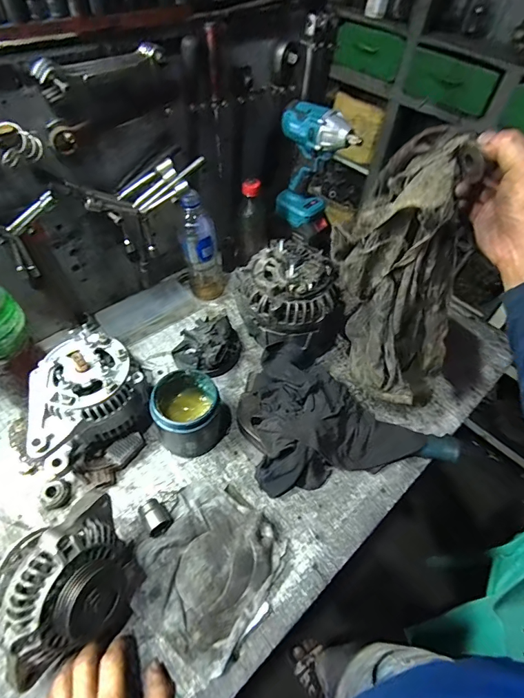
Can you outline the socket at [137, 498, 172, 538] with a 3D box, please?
[{"bbox_3d":[-0.137,0.216,0.494,0.030,0.023,0.046,-29,59,-25],"label":"socket"}]

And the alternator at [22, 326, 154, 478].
[{"bbox_3d":[-0.239,0.075,0.525,0.160,0.141,0.112,-33,61,-27],"label":"alternator"}]

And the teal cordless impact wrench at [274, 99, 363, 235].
[{"bbox_3d":[0.086,-0.326,0.716,0.139,0.223,0.072,35,50,12],"label":"teal cordless impact wrench"}]

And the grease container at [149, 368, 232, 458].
[{"bbox_3d":[-0.098,0.092,0.550,0.105,0.096,0.096,-5,52,-9],"label":"grease container"}]

